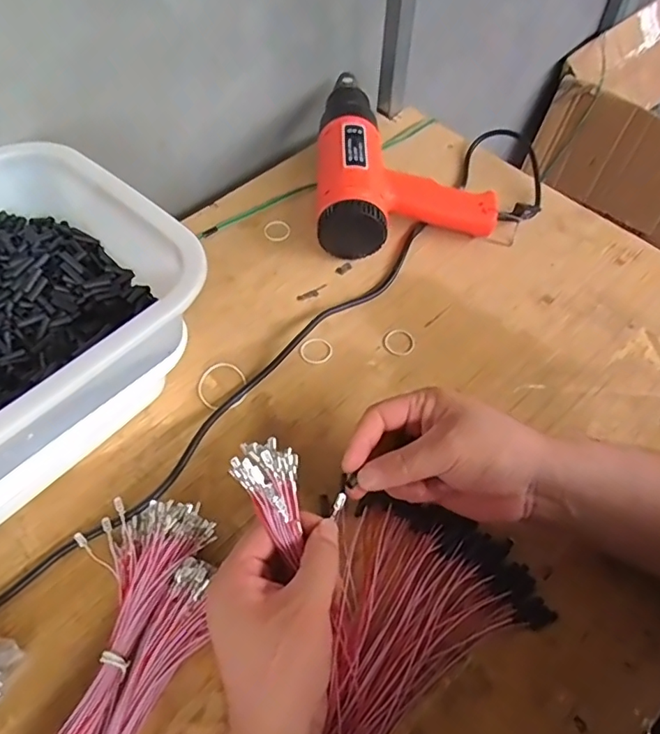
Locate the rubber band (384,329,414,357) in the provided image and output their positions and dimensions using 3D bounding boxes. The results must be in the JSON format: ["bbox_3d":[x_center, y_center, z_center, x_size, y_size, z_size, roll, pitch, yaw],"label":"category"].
[{"bbox_3d":[0.066,-0.023,0.510,0.030,0.005,0.029,0,58,0],"label":"rubber band"}]

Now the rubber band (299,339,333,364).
[{"bbox_3d":[-0.013,-0.016,0.504,0.031,0.004,0.028,0,58,0],"label":"rubber band"}]

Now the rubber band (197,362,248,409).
[{"bbox_3d":[-0.097,0.018,0.485,0.044,0.004,0.048,0,58,0],"label":"rubber band"}]

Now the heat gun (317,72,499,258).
[{"bbox_3d":[0.082,-0.241,0.607,0.186,0.072,0.271,0,58,0],"label":"heat gun"}]

